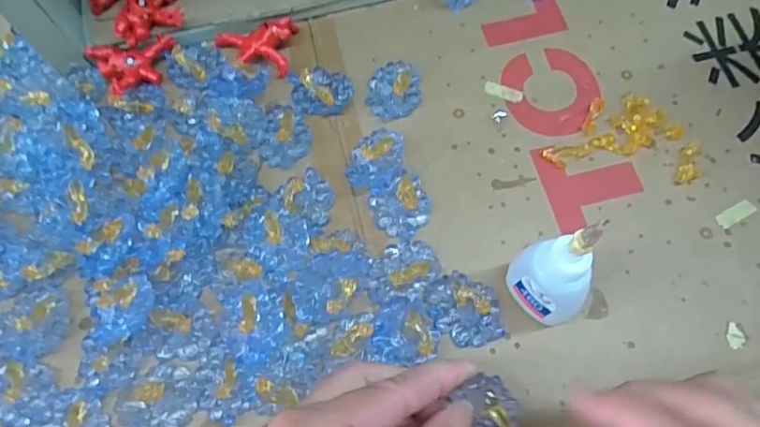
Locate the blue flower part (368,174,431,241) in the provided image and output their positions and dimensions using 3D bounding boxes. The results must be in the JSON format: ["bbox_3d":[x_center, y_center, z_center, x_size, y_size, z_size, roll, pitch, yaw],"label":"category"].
[{"bbox_3d":[0.013,-0.002,0.281,0.030,0.007,0.029,-32,71,-9],"label":"blue flower part"}]

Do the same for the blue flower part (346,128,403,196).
[{"bbox_3d":[-0.001,-0.029,0.289,0.028,0.012,0.036,13,70,7],"label":"blue flower part"}]

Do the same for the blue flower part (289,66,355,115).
[{"bbox_3d":[-0.034,-0.071,0.309,0.035,0.010,0.029,-6,69,0],"label":"blue flower part"}]

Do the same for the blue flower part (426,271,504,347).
[{"bbox_3d":[0.041,0.046,0.258,0.038,0.013,0.031,22,72,10],"label":"blue flower part"}]

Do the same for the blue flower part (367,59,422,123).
[{"bbox_3d":[0.008,-0.071,0.307,0.031,0.012,0.035,-5,69,1],"label":"blue flower part"}]

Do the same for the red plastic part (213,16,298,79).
[{"bbox_3d":[-0.072,-0.098,0.319,0.048,0.014,0.035,-16,69,-3],"label":"red plastic part"}]

